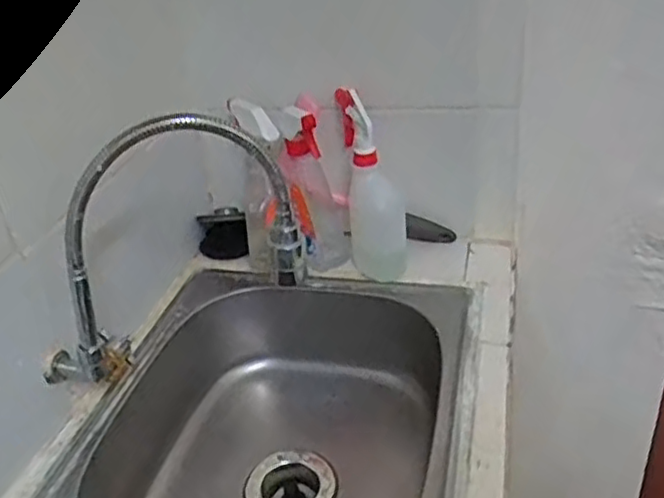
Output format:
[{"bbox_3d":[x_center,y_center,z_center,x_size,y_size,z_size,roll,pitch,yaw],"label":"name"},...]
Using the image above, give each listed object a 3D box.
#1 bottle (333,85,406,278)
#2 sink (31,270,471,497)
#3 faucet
[{"bbox_3d":[0.056,-0.090,0.899,0.073,0.236,0.118,-5,31,2],"label":"bottle"},{"bbox_3d":[-0.052,0.260,0.793,0.396,0.238,0.470,3,32,15],"label":"sink"},{"bbox_3d":[-0.171,-0.002,0.665,0.271,0.260,0.050,-12,32,-9],"label":"faucet"}]

